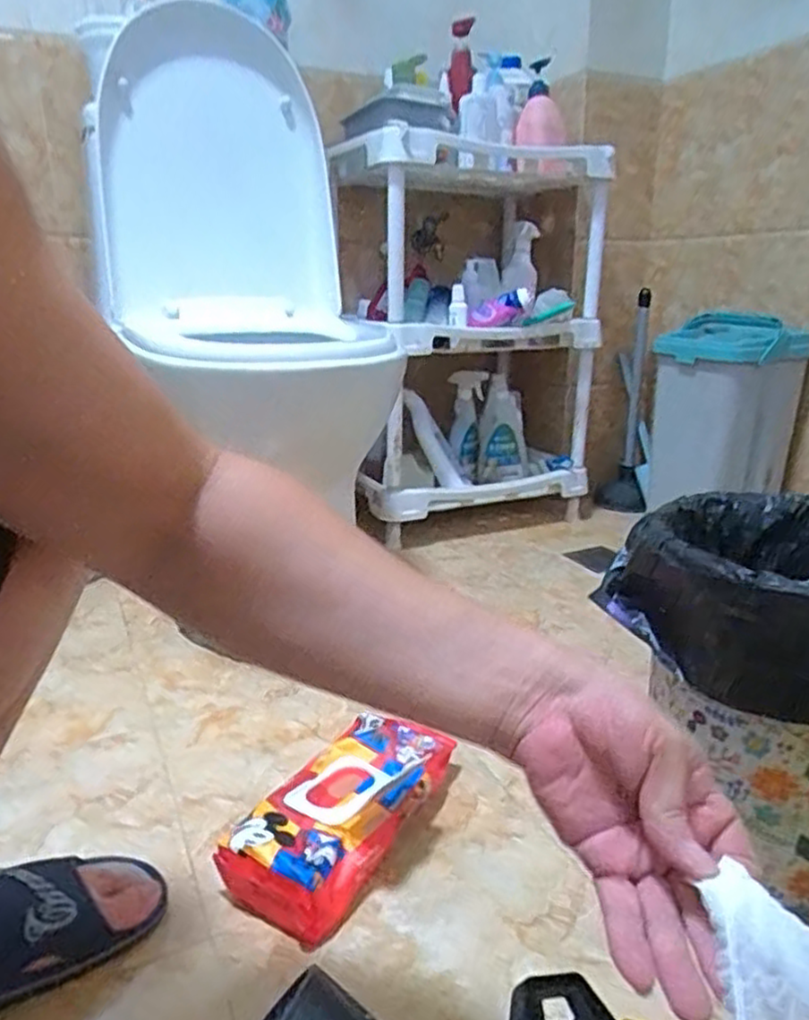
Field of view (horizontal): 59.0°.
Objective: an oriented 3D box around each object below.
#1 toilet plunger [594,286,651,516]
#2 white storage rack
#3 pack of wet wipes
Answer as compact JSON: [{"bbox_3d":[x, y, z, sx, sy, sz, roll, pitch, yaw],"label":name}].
[{"bbox_3d":[0.481,-0.213,1.533,0.104,0.458,0.095,3,18,13],"label":"toilet plunger"},{"bbox_3d":[0.133,-0.328,1.329,0.505,0.614,0.354,-2,18,-3],"label":"white storage rack"},{"bbox_3d":[-0.053,0.268,0.645,0.120,0.055,0.232,9,21,26],"label":"pack of wet wipes"}]

